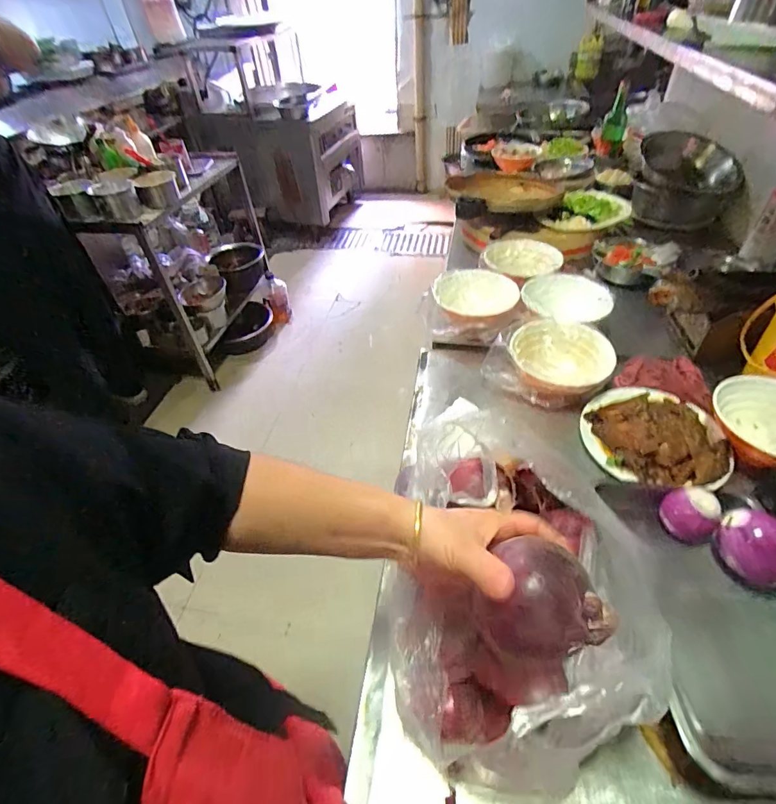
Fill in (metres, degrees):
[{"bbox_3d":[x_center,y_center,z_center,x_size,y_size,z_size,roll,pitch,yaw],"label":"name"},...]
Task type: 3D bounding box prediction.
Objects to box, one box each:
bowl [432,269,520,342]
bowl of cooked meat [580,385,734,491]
[{"bbox_3d":[0.192,-0.216,0.972,0.186,0.072,0.199,5,45,10],"label":"bowl"},{"bbox_3d":[0.443,0.041,0.725,0.205,0.060,0.208,-2,45,2],"label":"bowl of cooked meat"}]

